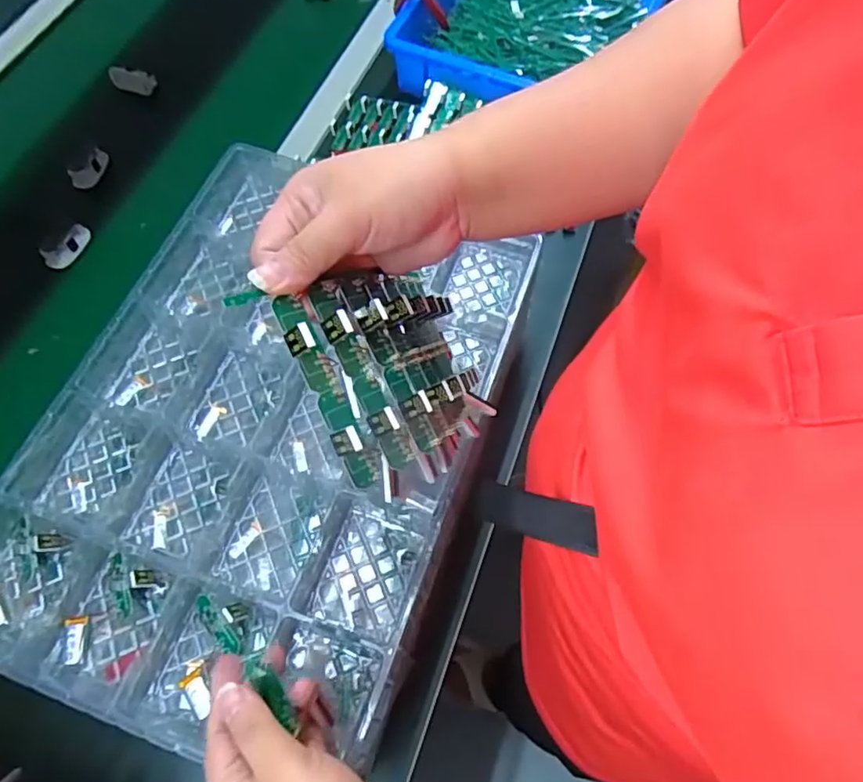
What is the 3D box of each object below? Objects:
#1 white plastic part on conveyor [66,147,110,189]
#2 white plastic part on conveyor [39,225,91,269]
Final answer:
[{"bbox_3d":[-0.403,-0.262,0.709,0.023,0.021,0.054,30,67,12],"label":"white plastic part on conveyor"},{"bbox_3d":[-0.403,-0.159,0.667,0.021,0.023,0.057,36,68,15],"label":"white plastic part on conveyor"}]

